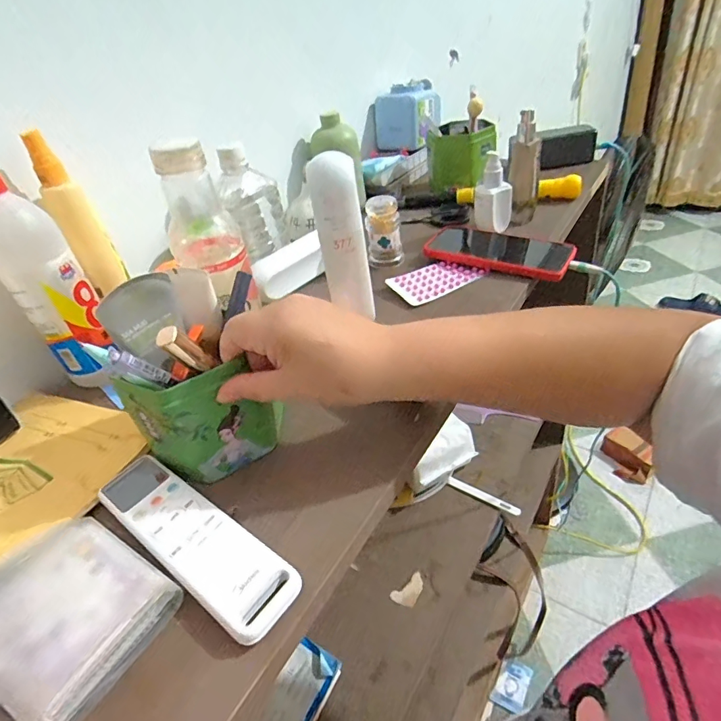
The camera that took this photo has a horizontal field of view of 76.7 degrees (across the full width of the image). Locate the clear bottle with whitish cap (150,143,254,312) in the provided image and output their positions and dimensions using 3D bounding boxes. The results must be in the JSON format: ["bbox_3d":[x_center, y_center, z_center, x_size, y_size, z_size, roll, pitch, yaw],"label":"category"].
[{"bbox_3d":[-0.140,-0.128,0.389,0.058,0.102,0.055,-26,40,-18],"label":"clear bottle with whitish cap"}]

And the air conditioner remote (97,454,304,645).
[{"bbox_3d":[-0.111,0.114,0.298,0.172,0.016,0.046,23,48,32],"label":"air conditioner remote"}]

